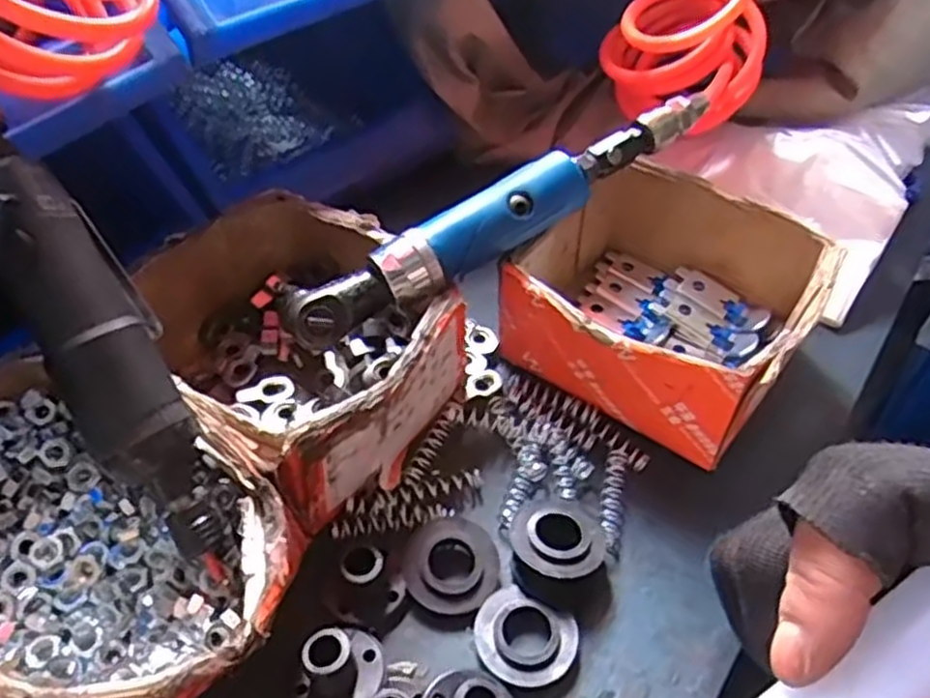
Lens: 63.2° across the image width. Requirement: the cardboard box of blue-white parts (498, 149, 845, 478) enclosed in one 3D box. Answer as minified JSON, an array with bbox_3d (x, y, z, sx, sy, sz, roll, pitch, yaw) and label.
[{"bbox_3d":[0.115,-0.026,0.443,0.151,0.080,0.145,26,51,21],"label":"cardboard box of blue-white parts"}]

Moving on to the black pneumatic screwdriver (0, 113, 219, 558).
[{"bbox_3d":[-0.157,-0.011,0.321,0.047,0.063,0.210,-29,95,-26],"label":"black pneumatic screwdriver"}]

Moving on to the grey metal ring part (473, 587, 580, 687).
[{"bbox_3d":[0.027,0.131,0.343,0.046,0.010,0.040,21,49,17],"label":"grey metal ring part"}]

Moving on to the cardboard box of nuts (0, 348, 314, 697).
[{"bbox_3d":[-0.163,0.087,0.326,0.184,0.070,0.128,23,50,19],"label":"cardboard box of nuts"}]

